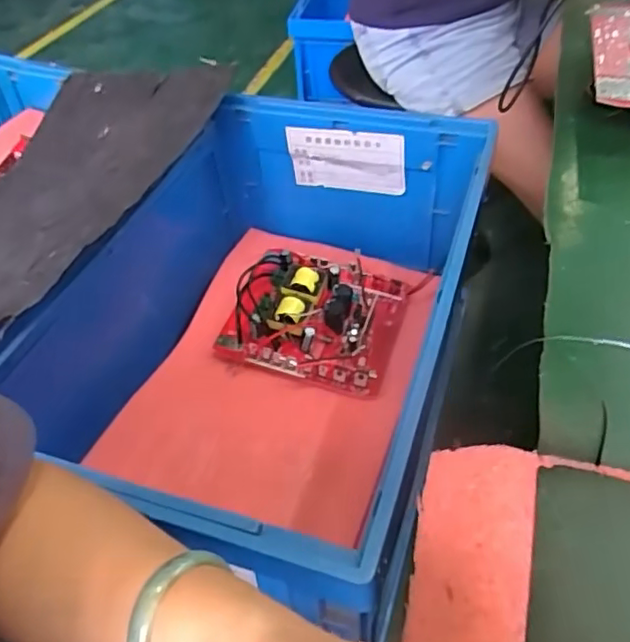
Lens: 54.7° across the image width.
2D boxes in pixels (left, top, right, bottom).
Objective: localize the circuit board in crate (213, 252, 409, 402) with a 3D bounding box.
[{"bbox_3d":[0.001,-0.017,0.737,0.196,0.043,0.181,12,48,15],"label":"circuit board in crate"}]

